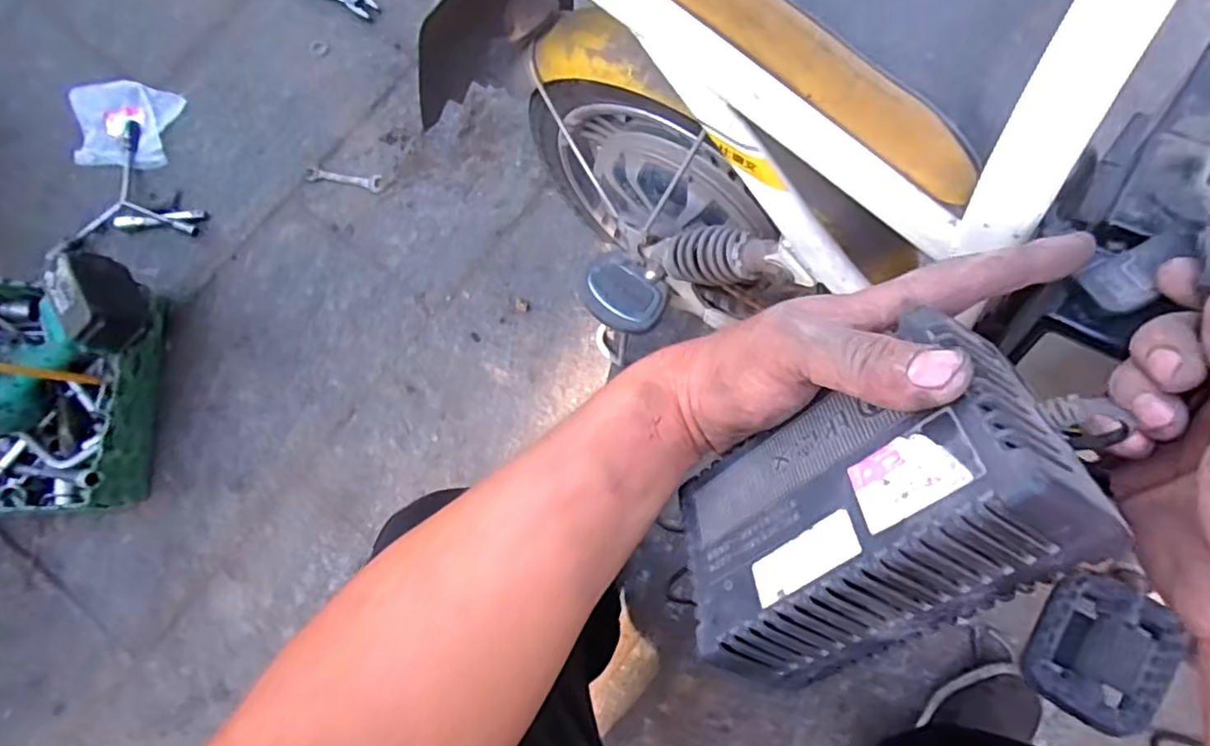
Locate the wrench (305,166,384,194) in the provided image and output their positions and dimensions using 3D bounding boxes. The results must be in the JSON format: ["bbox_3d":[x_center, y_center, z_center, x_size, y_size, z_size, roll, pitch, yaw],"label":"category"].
[{"bbox_3d":[-0.396,-0.295,0.959,0.116,0.007,0.029,12,78,3],"label":"wrench"}]

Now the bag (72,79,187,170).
[{"bbox_3d":[-0.753,-0.381,0.978,0.185,0.042,0.158,21,79,4],"label":"bag"}]

